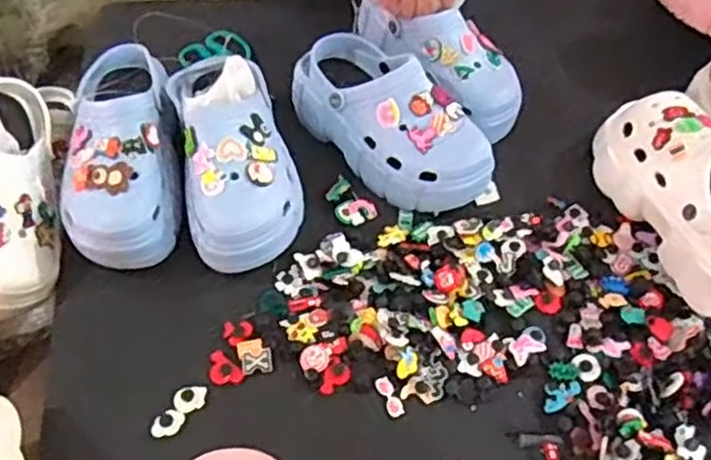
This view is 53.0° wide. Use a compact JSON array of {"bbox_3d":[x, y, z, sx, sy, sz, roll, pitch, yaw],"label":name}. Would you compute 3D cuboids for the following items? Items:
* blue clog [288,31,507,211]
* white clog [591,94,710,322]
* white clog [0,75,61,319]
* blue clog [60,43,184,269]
[{"bbox_3d":[0.036,-0.123,0.766,0.104,0.100,0.232,-33,61,-22],"label":"blue clog"},{"bbox_3d":[0.340,-0.034,0.704,0.115,0.105,0.265,-15,56,-11],"label":"white clog"},{"bbox_3d":[-0.359,-0.044,0.698,0.112,0.078,0.249,-9,73,-7],"label":"white clog"},{"bbox_3d":[-0.231,-0.084,0.720,0.105,0.082,0.245,-3,54,-3],"label":"blue clog"}]

